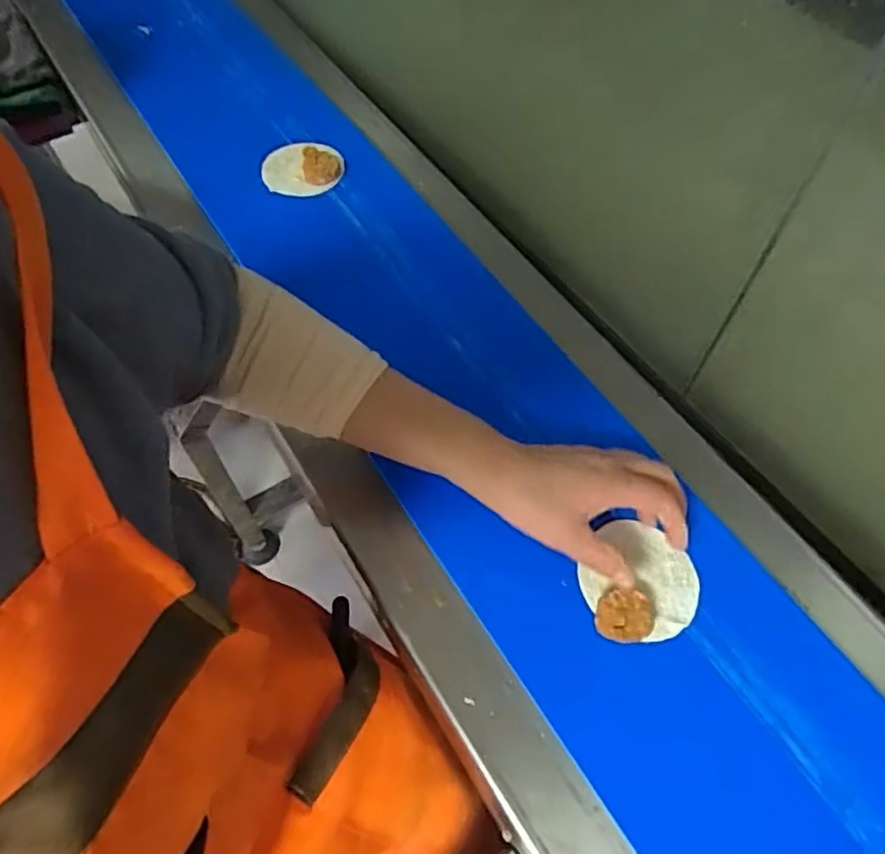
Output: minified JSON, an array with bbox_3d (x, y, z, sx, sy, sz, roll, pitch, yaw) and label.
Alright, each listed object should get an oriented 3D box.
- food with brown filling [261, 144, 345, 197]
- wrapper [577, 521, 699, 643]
[{"bbox_3d":[-0.152,-0.282,0.710,0.086,0.016,0.064,-14,61,-5],"label":"food with brown filling"},{"bbox_3d":[0.143,0.107,0.470,0.085,0.027,0.088,-1,61,3],"label":"wrapper"}]

